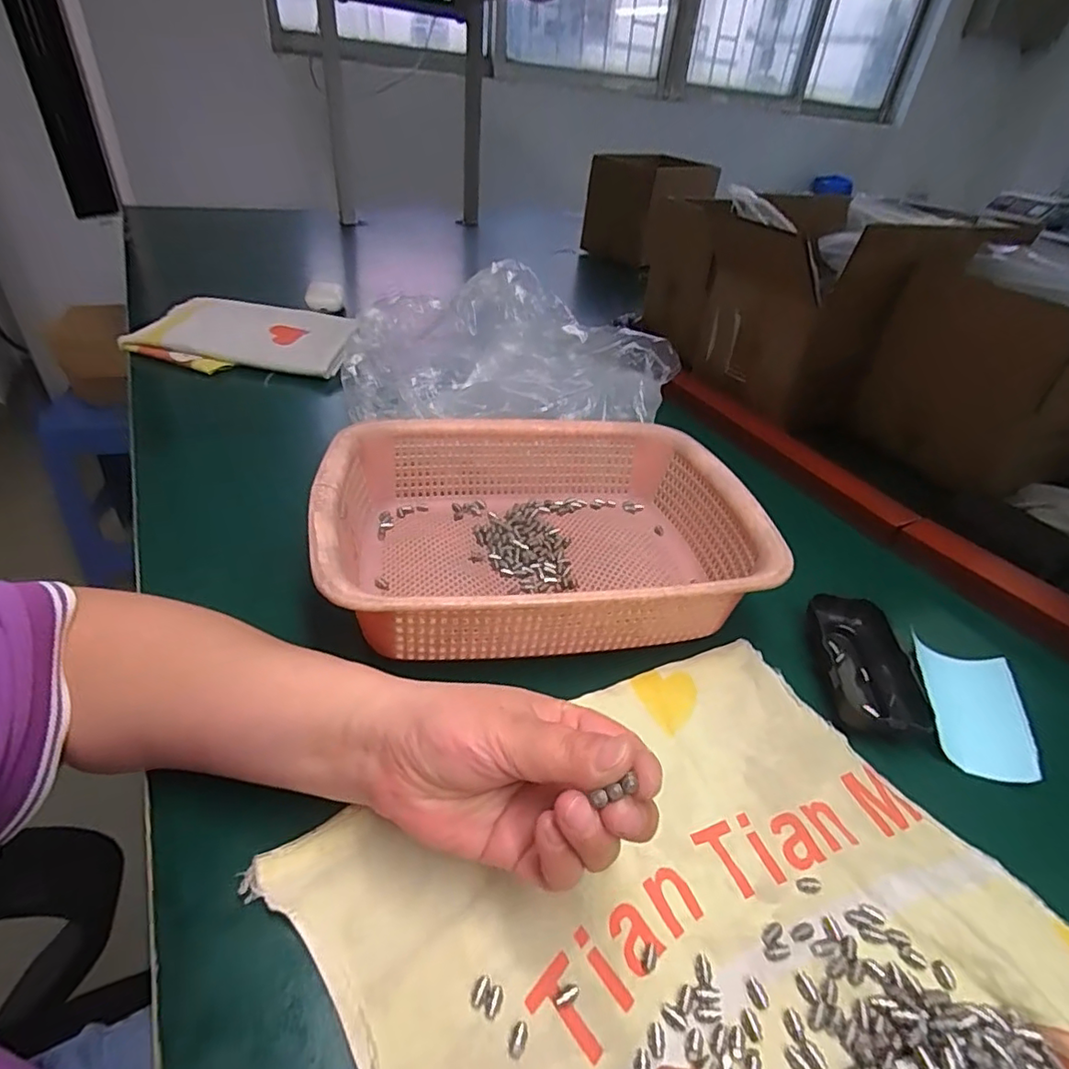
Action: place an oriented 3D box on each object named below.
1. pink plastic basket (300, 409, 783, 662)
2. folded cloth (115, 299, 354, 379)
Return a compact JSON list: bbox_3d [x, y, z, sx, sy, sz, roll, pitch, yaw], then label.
[{"bbox_3d":[0.004,-0.007,0.406,0.284,0.065,0.209,-2,38,-11],"label":"pink plastic basket"},{"bbox_3d":[-0.359,-0.255,0.725,0.286,0.039,0.157,8,37,3],"label":"folded cloth"}]

